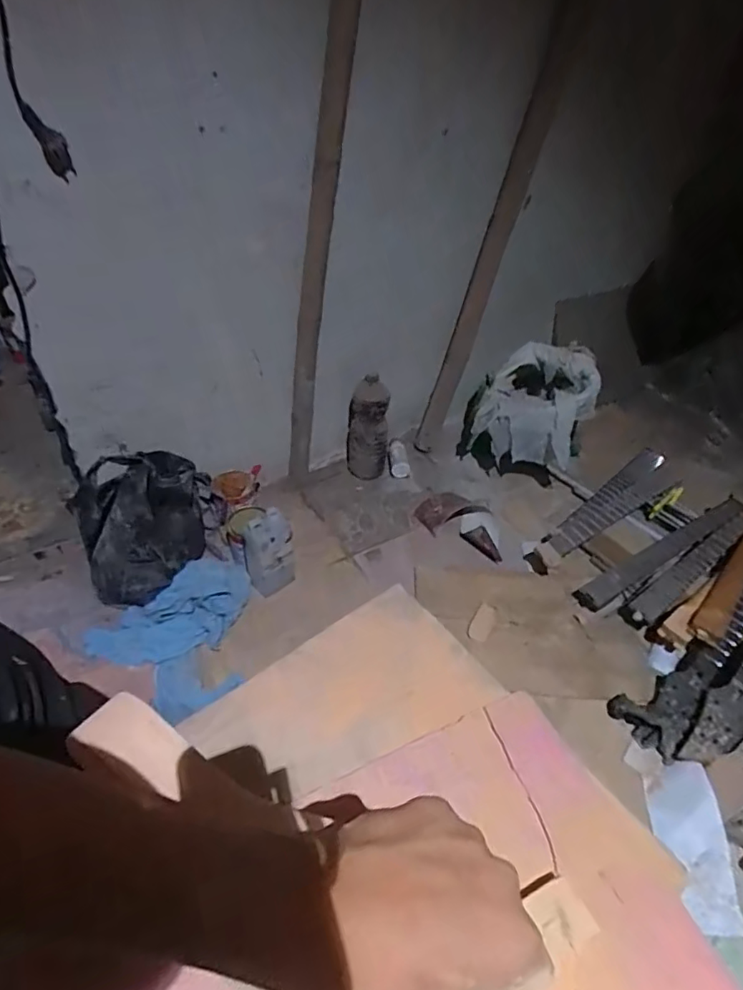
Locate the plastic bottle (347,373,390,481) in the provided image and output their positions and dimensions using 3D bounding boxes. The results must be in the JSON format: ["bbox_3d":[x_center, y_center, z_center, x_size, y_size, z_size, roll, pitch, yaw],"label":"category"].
[{"bbox_3d":[-0.009,-0.183,1.513,0.110,0.274,0.088,5,42,2],"label":"plastic bottle"}]

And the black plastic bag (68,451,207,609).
[{"bbox_3d":[-0.486,0.065,1.177,0.260,0.308,0.180,-17,46,-20],"label":"black plastic bag"}]

